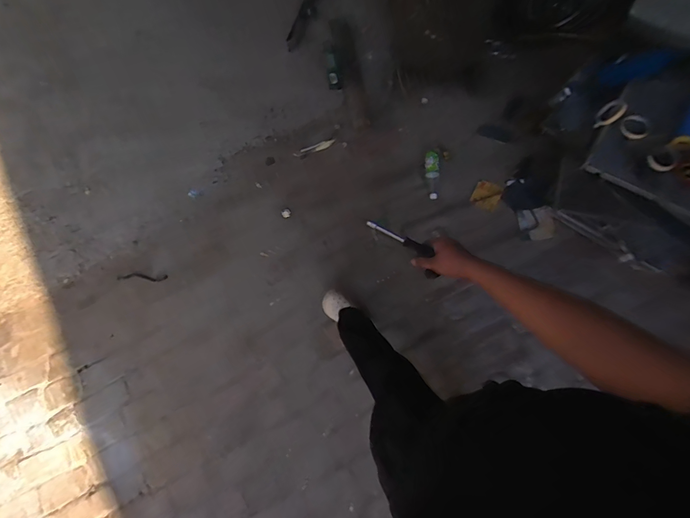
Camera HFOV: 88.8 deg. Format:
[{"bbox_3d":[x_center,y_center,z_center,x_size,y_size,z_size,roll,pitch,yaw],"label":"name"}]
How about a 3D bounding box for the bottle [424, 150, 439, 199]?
[{"bbox_3d":[0.385,-0.362,1.537,0.055,0.049,0.201,-4,91,0],"label":"bottle"}]

